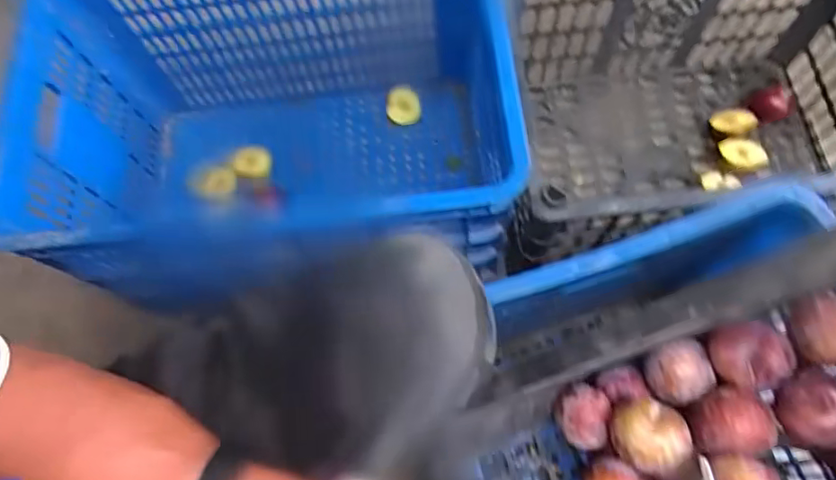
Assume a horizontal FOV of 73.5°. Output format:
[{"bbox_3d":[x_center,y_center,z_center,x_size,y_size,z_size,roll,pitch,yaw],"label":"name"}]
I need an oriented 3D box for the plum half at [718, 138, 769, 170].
[{"bbox_3d":[0.479,-0.127,0.827,0.068,0.026,0.041,45,109,24],"label":"plum half"}]

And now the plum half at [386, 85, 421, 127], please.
[{"bbox_3d":[-0.022,-0.208,0.875,0.053,0.026,0.055,-3,109,6],"label":"plum half"}]

